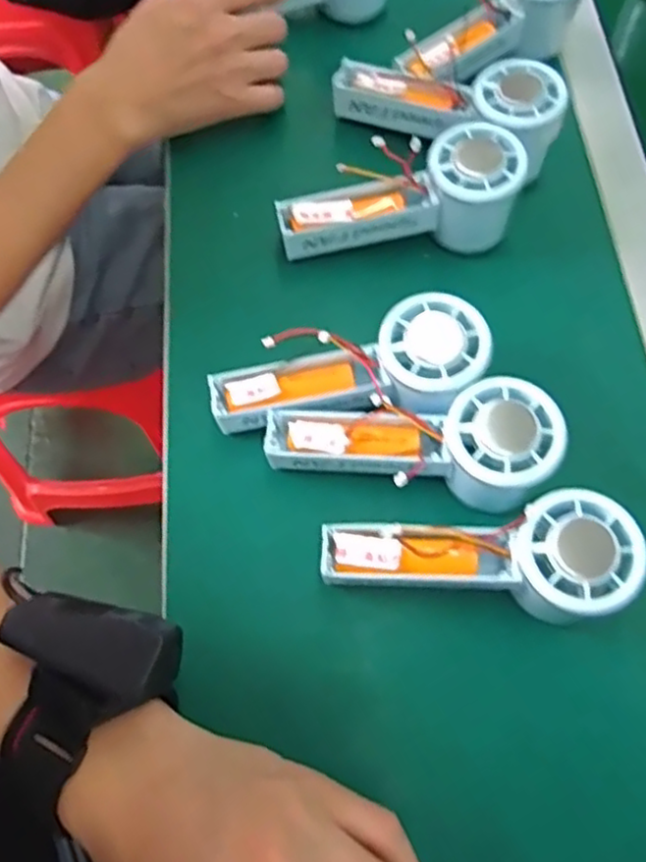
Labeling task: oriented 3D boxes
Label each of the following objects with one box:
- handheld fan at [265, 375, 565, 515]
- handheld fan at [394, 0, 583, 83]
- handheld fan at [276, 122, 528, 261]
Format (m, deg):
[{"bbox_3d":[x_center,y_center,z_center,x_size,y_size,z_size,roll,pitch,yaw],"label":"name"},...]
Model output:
[{"bbox_3d":[0.047,0.012,0.367,0.153,0.050,0.063,-1,67,14],"label":"handheld fan"},{"bbox_3d":[0.122,-0.288,0.480,0.143,0.053,0.060,-39,73,-14],"label":"handheld fan"},{"bbox_3d":[0.046,-0.147,0.424,0.147,0.053,0.057,-3,68,-1],"label":"handheld fan"}]

